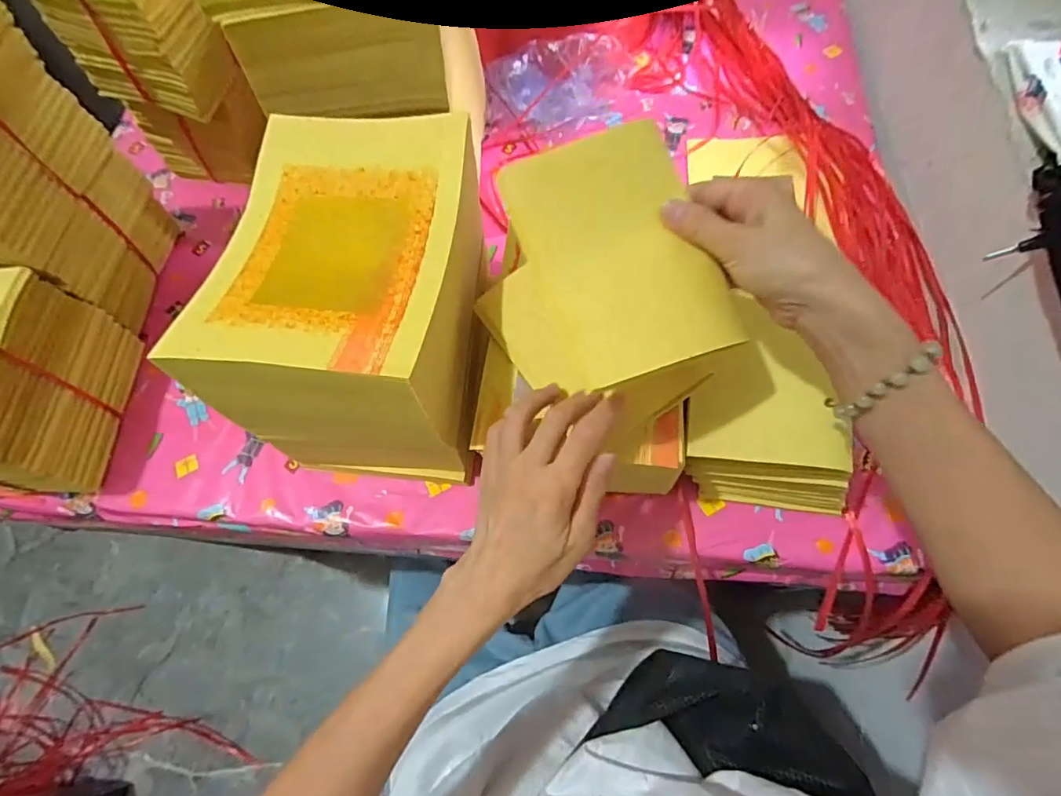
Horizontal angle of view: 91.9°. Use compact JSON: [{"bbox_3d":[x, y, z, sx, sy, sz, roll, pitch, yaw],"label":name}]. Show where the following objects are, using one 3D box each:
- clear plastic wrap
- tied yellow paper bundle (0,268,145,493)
[{"bbox_3d":[0.035,-0.404,0.649,0.193,0.063,0.094,-13,67,-3],"label":"clear plastic wrap"},{"bbox_3d":[-0.478,-0.012,0.462,0.127,0.134,0.171,2,67,4],"label":"tied yellow paper bundle"}]

